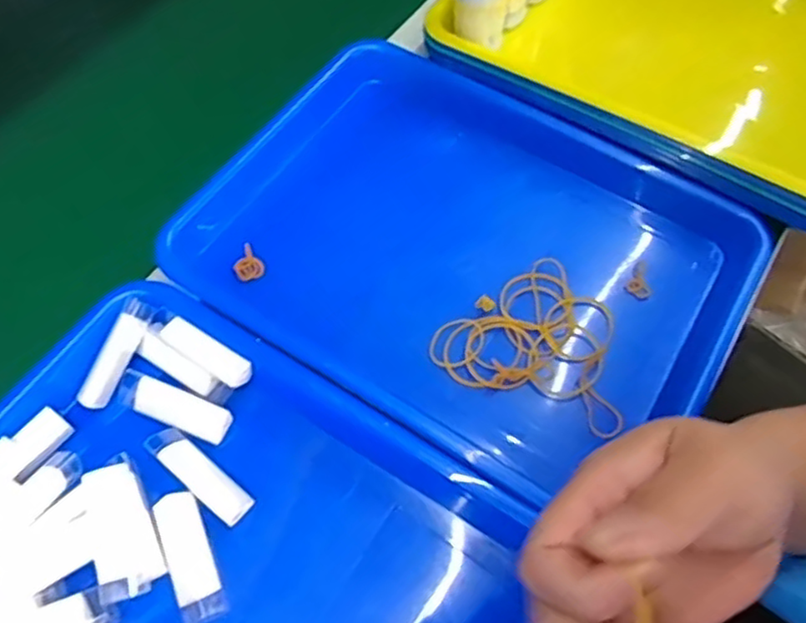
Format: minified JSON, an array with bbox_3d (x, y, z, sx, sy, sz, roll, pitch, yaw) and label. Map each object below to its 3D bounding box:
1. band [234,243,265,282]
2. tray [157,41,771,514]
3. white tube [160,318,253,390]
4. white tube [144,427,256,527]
[{"bbox_3d":[-0.103,-0.031,0.435,0.019,0.007,0.024,-35,68,-19],"label":"band"},{"bbox_3d":[0.036,-0.030,0.451,0.339,0.061,0.250,30,65,13],"label":"tray"},{"bbox_3d":[-0.115,0.026,0.394,0.057,0.019,0.017,31,65,14],"label":"white tube"},{"bbox_3d":[-0.112,0.088,0.364,0.068,0.012,0.018,37,66,16],"label":"white tube"}]

